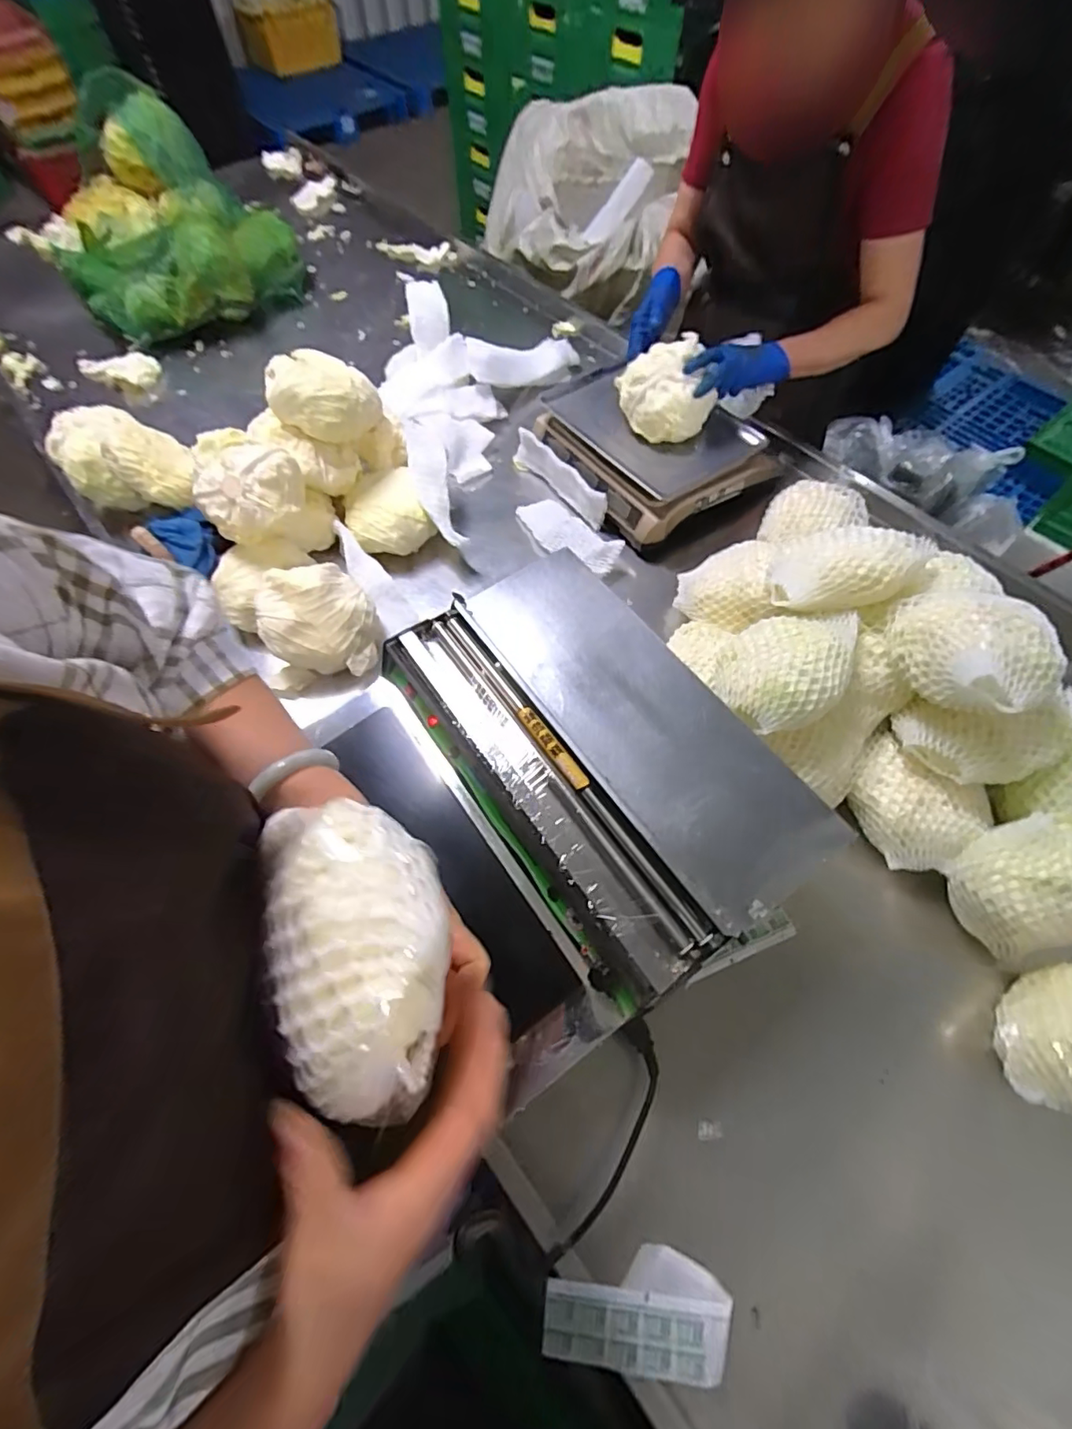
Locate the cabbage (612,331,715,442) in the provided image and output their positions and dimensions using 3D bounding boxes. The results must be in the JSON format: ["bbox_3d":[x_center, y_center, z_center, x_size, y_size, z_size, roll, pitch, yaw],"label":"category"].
[{"bbox_3d":[0.211,-0.527,0.927,0.145,0.133,0.119,25,66,13],"label":"cabbage"}]

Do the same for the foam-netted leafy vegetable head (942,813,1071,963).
[{"bbox_3d":[0.557,0.189,0.621,0.138,0.129,0.135,0,63,1],"label":"foam-netted leafy vegetable head"}]

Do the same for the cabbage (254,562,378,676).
[{"bbox_3d":[-0.321,-0.137,0.821,0.156,0.107,0.140,-15,63,-7],"label":"cabbage"}]

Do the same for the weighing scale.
[{"bbox_3d":[0.201,-0.504,1.018,0.349,0.091,0.349,-32,67,-15],"label":"weighing scale"}]

